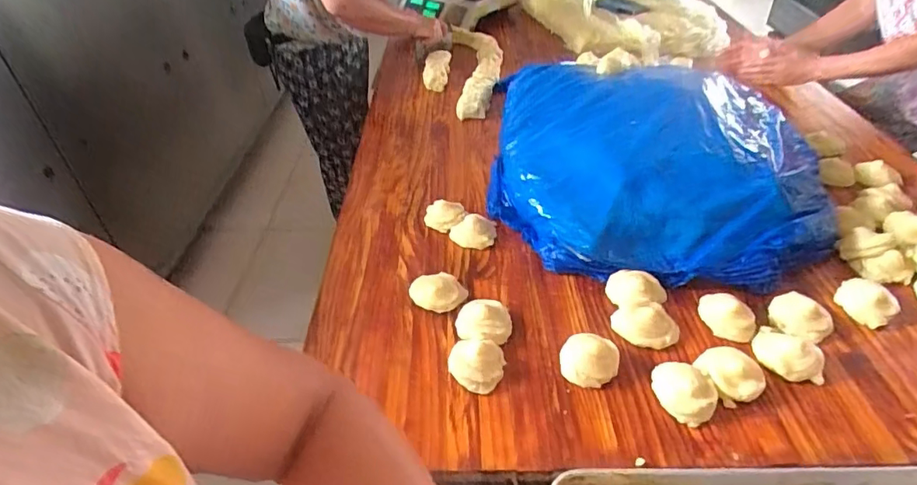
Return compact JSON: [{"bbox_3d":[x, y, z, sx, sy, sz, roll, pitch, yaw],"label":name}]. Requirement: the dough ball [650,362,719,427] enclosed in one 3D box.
[{"bbox_3d":[0.292,0.194,0.680,0.068,0.036,0.084,-29,48,-26],"label":"dough ball"}]

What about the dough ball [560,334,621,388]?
[{"bbox_3d":[0.181,0.162,0.722,0.080,0.043,0.069,12,44,16],"label":"dough ball"}]

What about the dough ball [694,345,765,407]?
[{"bbox_3d":[0.365,0.175,0.699,0.075,0.030,0.083,-22,46,-20],"label":"dough ball"}]

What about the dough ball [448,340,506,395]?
[{"bbox_3d":[0.024,0.167,0.718,0.077,0.029,0.079,-2,42,2],"label":"dough ball"}]

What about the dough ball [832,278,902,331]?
[{"bbox_3d":[0.616,0.090,0.785,0.070,0.029,0.074,-2,42,2],"label":"dough ball"}]

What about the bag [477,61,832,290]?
[{"bbox_3d":[0.378,-0.197,1.054,0.606,0.112,0.664,4,43,8],"label":"bag"}]

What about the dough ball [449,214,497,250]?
[{"bbox_3d":[0.027,-0.023,0.941,0.085,0.035,0.074,-2,42,1],"label":"dough ball"}]

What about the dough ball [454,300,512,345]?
[{"bbox_3d":[0.038,0.122,0.776,0.080,0.032,0.081,-2,42,2],"label":"dough ball"}]

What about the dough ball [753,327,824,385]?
[{"bbox_3d":[0.454,0.154,0.714,0.089,0.039,0.060,33,53,33],"label":"dough ball"}]

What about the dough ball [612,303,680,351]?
[{"bbox_3d":[0.275,0.121,0.766,0.093,0.033,0.062,18,46,22],"label":"dough ball"}]

